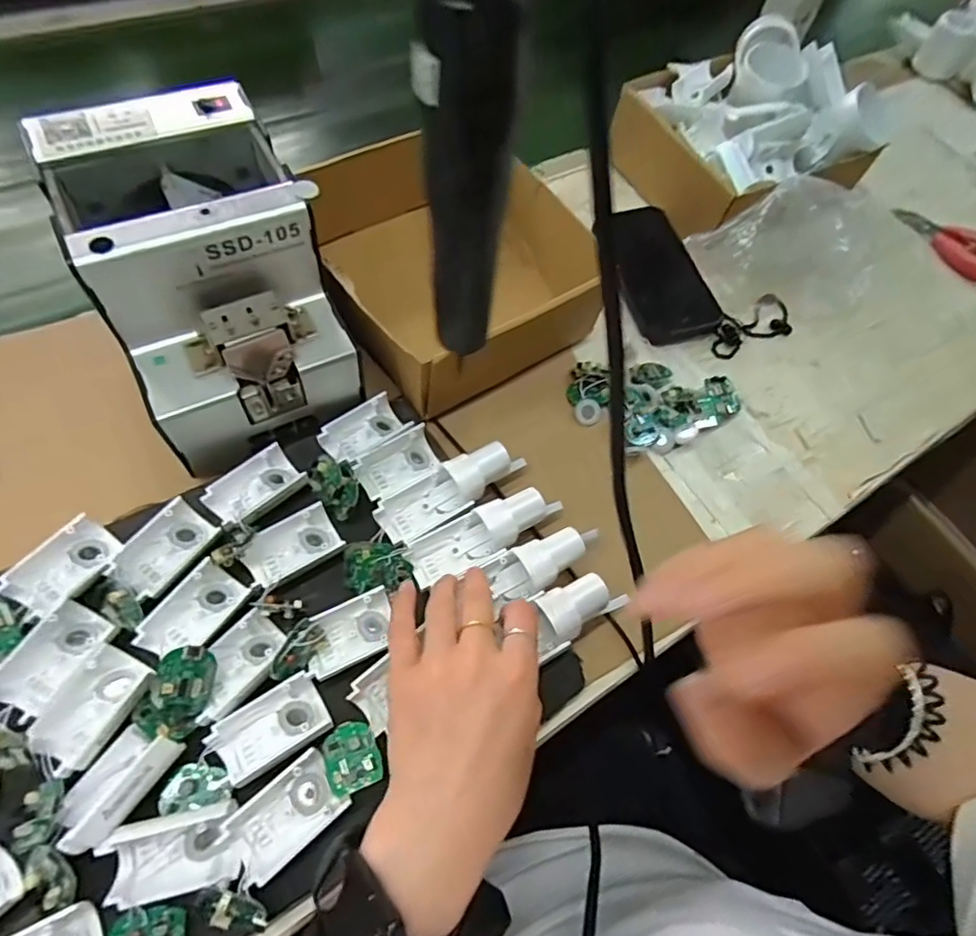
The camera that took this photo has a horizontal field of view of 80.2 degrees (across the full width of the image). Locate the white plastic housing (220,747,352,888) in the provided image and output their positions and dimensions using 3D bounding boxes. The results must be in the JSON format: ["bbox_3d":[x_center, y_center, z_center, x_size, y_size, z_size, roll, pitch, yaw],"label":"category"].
[{"bbox_3d":[-0.102,0.176,0.292,0.054,0.016,0.033,-37,73,-24],"label":"white plastic housing"}]

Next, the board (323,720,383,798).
[{"bbox_3d":[-0.074,0.157,0.315,0.028,0.004,0.033,-15,65,-16],"label":"board"}]

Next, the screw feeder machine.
[{"bbox_3d":[-0.175,-0.118,0.376,0.127,0.134,0.179,-23,68,-18],"label":"screw feeder machine"}]

